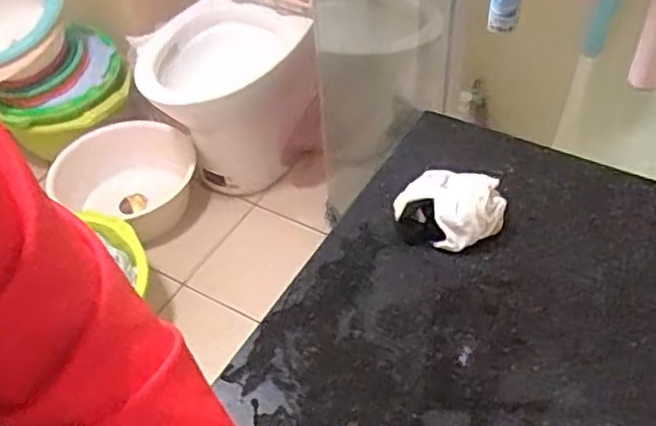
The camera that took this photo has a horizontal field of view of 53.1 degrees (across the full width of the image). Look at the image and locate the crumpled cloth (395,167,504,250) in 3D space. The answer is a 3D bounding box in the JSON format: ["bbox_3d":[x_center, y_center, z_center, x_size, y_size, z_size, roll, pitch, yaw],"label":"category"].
[{"bbox_3d":[0.108,-0.006,0.588,0.096,0.047,0.074,15,49,17],"label":"crumpled cloth"}]

